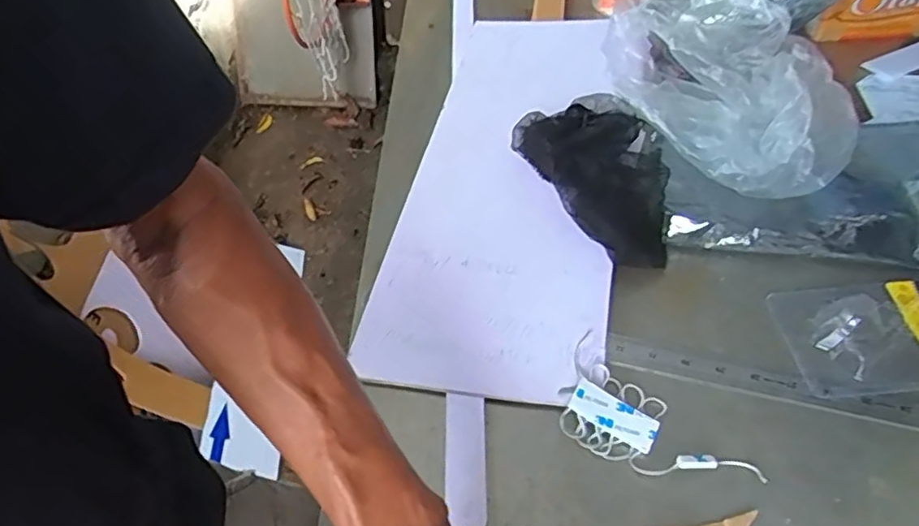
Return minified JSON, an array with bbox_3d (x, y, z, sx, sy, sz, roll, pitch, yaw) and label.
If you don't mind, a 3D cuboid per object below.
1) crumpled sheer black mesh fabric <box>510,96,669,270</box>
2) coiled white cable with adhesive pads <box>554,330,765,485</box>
[{"bbox_3d":[0.149,-0.091,0.611,0.137,0.052,0.202,-21,52,-16],"label":"crumpled sheer black mesh fabric"},{"bbox_3d":[0.128,0.118,0.452,0.146,0.014,0.065,35,58,28],"label":"coiled white cable with adhesive pads"}]

